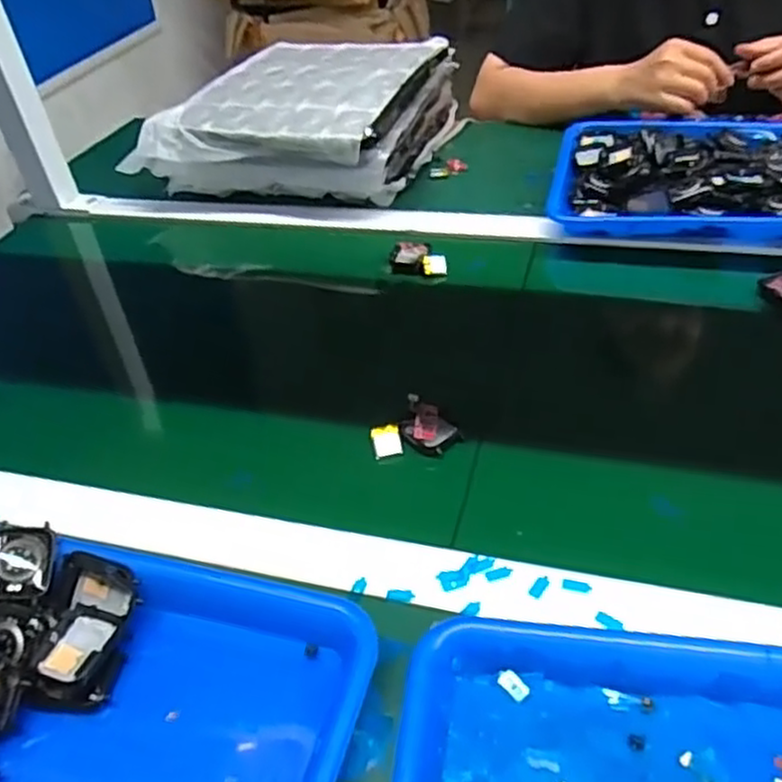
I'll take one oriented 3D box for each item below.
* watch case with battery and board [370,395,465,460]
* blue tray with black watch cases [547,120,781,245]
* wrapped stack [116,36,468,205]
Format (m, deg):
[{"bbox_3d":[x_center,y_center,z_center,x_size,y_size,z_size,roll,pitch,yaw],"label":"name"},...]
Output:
[{"bbox_3d":[0.016,0.033,0.513,0.053,0.018,0.047,-34,49,-28],"label":"watch case with battery and board"},{"bbox_3d":[0.337,-0.229,0.732,0.325,0.039,0.236,7,43,14],"label":"blue tray with black watch cases"},{"bbox_3d":[-0.107,-0.343,0.890,0.318,0.098,0.306,10,44,18],"label":"wrapped stack"}]

